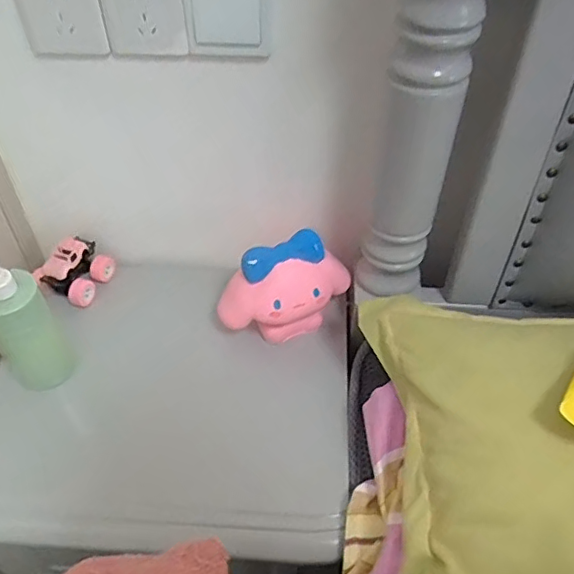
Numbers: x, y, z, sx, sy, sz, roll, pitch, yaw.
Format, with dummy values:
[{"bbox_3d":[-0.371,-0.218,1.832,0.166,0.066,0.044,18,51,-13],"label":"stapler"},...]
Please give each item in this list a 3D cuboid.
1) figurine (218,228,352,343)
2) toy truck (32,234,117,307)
[{"bbox_3d":[0.001,0.012,0.705,0.169,0.140,0.076,-18,51,-17],"label":"figurine"},{"bbox_3d":[-0.296,-0.028,0.781,0.073,0.059,0.091,17,50,14],"label":"toy truck"}]

